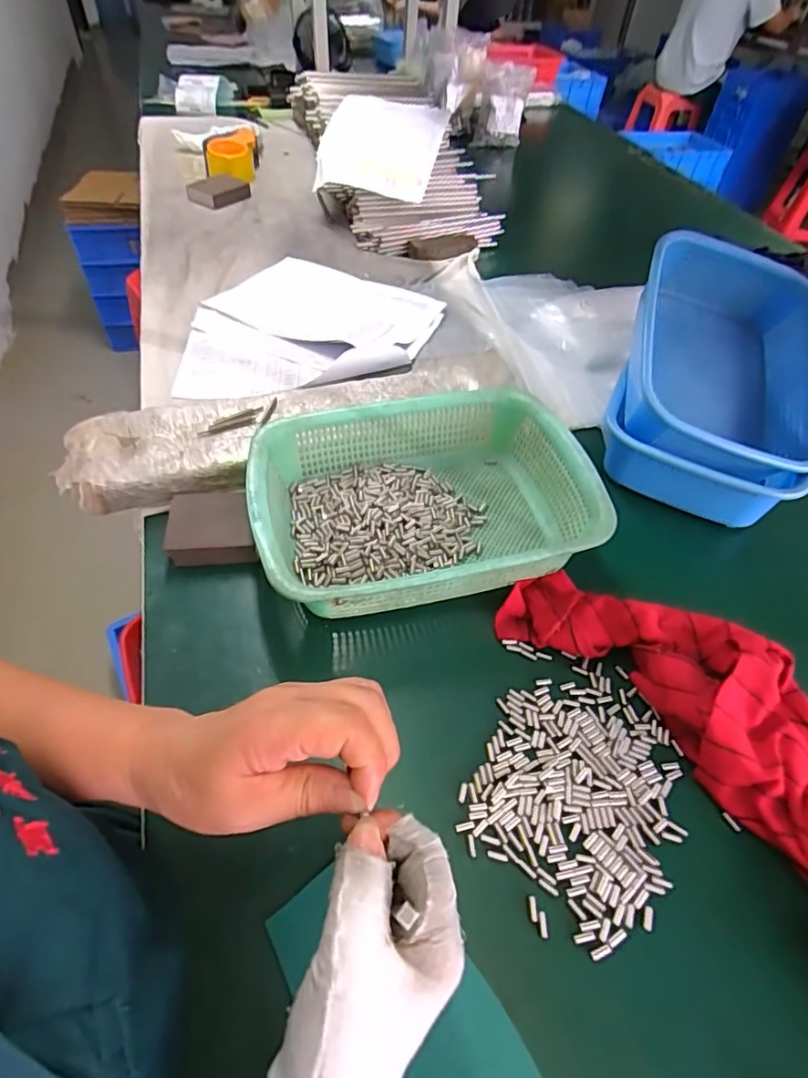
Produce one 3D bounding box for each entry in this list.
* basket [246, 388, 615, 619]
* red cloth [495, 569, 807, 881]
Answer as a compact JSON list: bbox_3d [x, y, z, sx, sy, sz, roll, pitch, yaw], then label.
[{"bbox_3d":[0.014,-0.035,0.504,0.288,0.084,0.214,-9,52,-12],"label":"basket"},{"bbox_3d":[0.258,0.216,0.341,0.181,0.055,0.535,-14,53,-17],"label":"red cloth"}]

